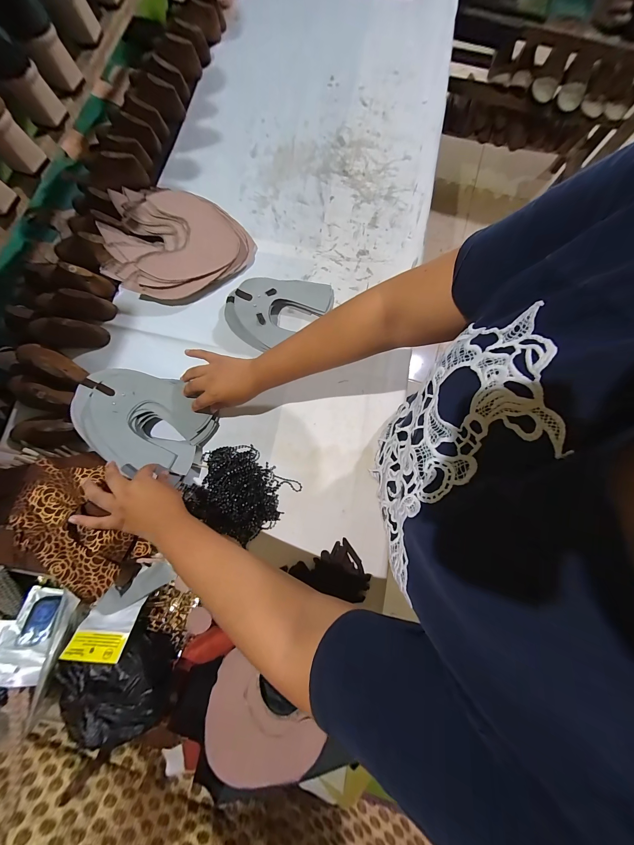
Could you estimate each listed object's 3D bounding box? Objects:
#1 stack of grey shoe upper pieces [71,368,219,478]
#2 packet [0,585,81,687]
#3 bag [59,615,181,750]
[{"bbox_3d":[-0.287,-0.007,0.453,0.208,0.049,0.152,31,80,5],"label":"stack of grey shoe upper pieces"},{"bbox_3d":[-0.405,0.289,0.370,0.106,0.020,0.107,10,58,-1],"label":"packet"},{"bbox_3d":[-0.263,0.342,0.363,0.135,0.064,0.108,20,79,3],"label":"bag"}]

